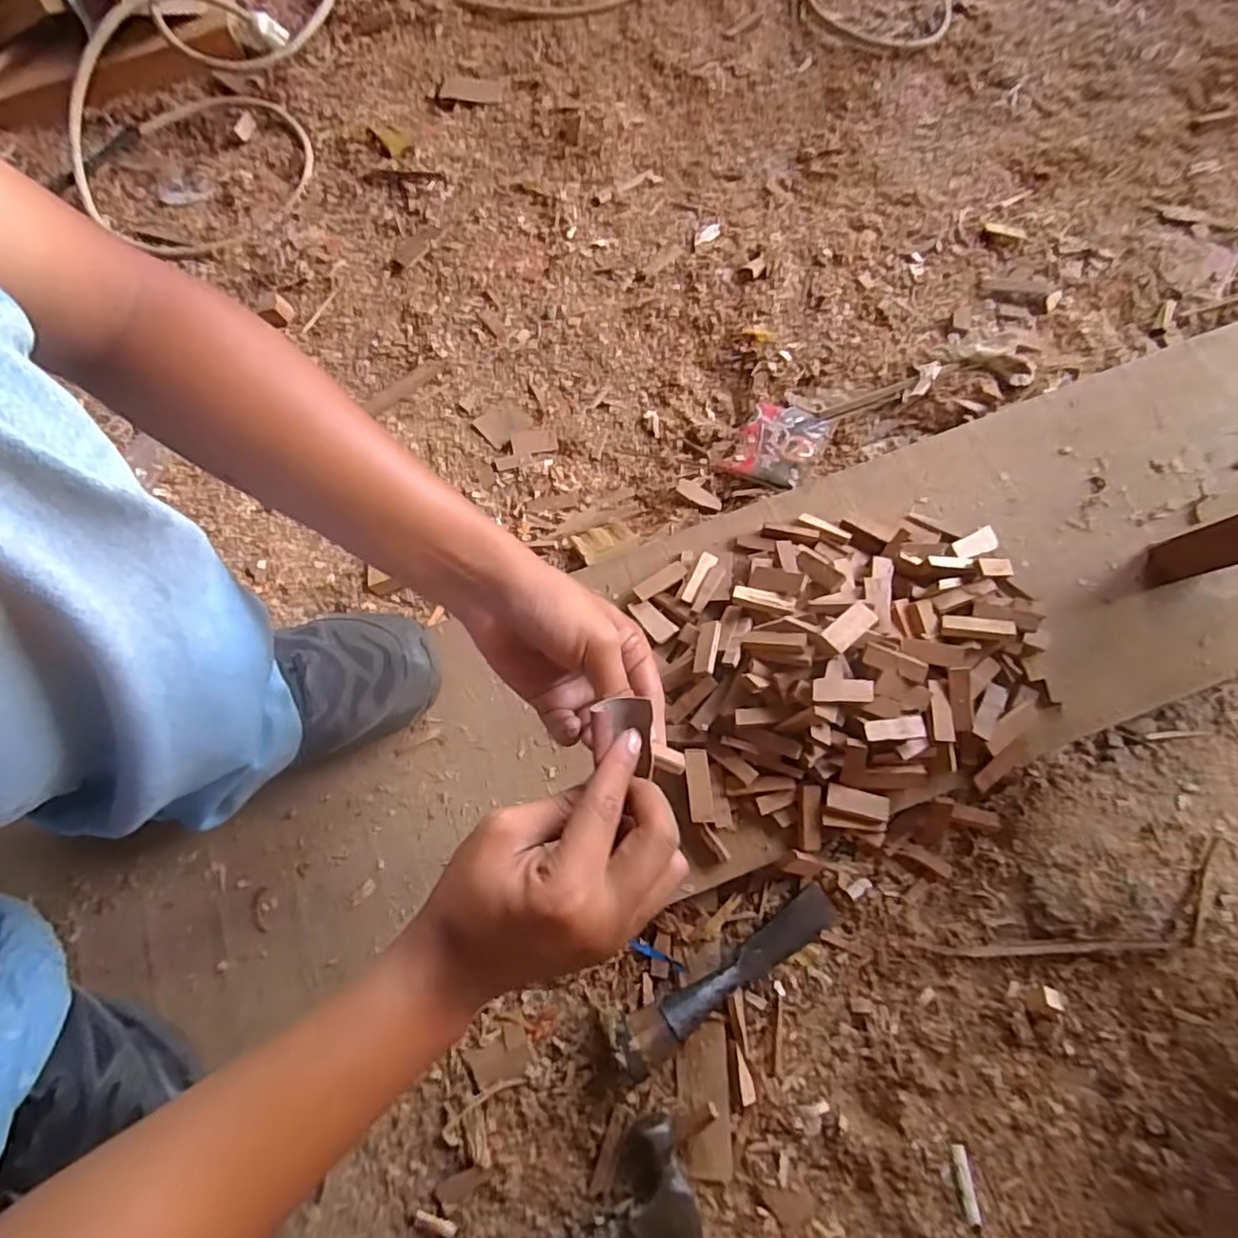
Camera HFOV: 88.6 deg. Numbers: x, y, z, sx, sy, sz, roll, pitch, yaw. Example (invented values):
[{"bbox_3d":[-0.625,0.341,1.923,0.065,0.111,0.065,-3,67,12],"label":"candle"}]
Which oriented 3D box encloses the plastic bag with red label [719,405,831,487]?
[{"bbox_3d":[0.155,-0.174,0.630,0.080,0.024,0.098,27,73,11],"label":"plastic bag with red label"}]

